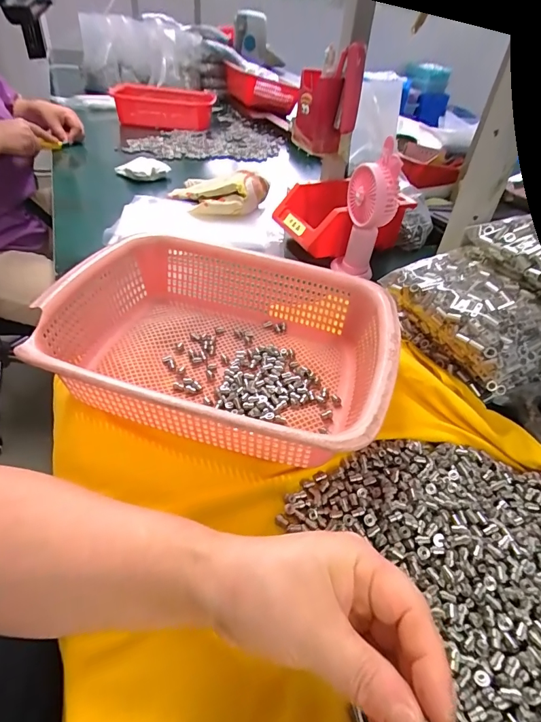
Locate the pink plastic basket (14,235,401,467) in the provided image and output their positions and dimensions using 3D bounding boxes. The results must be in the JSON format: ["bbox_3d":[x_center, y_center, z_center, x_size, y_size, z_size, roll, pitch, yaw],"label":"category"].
[{"bbox_3d":[-0.041,-0.014,0.372,0.292,0.077,0.218,15,43,10],"label":"pink plastic basket"}]

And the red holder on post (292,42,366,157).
[{"bbox_3d":[0.083,-0.384,0.598,0.091,0.135,0.088,7,42,1],"label":"red holder on post"}]

